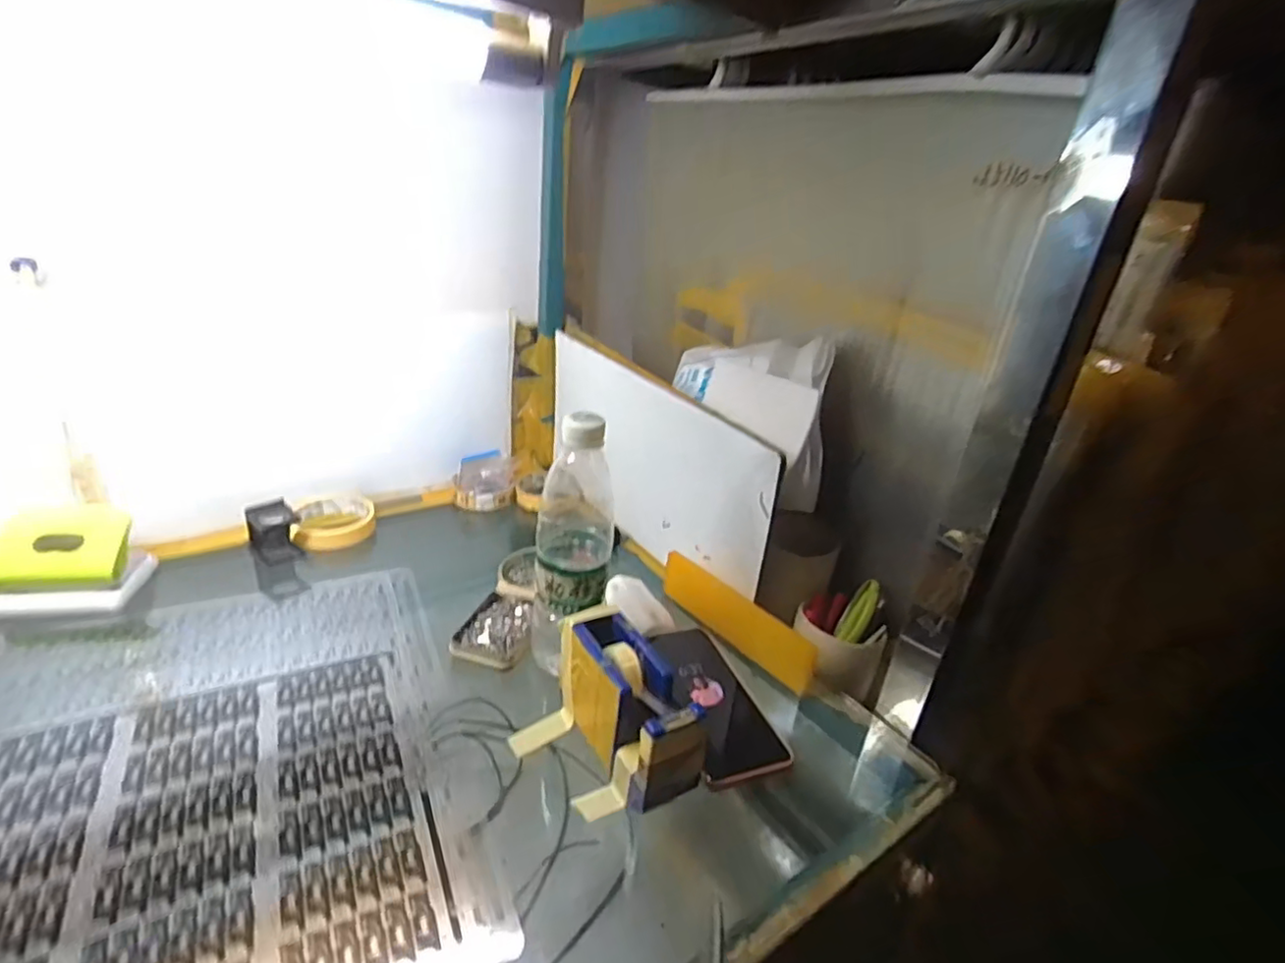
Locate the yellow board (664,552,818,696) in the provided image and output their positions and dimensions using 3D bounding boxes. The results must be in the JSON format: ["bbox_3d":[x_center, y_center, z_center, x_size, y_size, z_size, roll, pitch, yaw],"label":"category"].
[{"bbox_3d":[0.087,0.129,0.604,0.010,0.057,0.184,1,23,-43],"label":"yellow board"}]

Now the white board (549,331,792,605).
[{"bbox_3d":[-0.004,-0.026,0.715,0.013,0.184,0.404,-12,29,-32],"label":"white board"}]

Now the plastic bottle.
[{"bbox_3d":[-0.056,0.052,0.518,0.063,0.214,0.071,6,25,2],"label":"plastic bottle"}]

